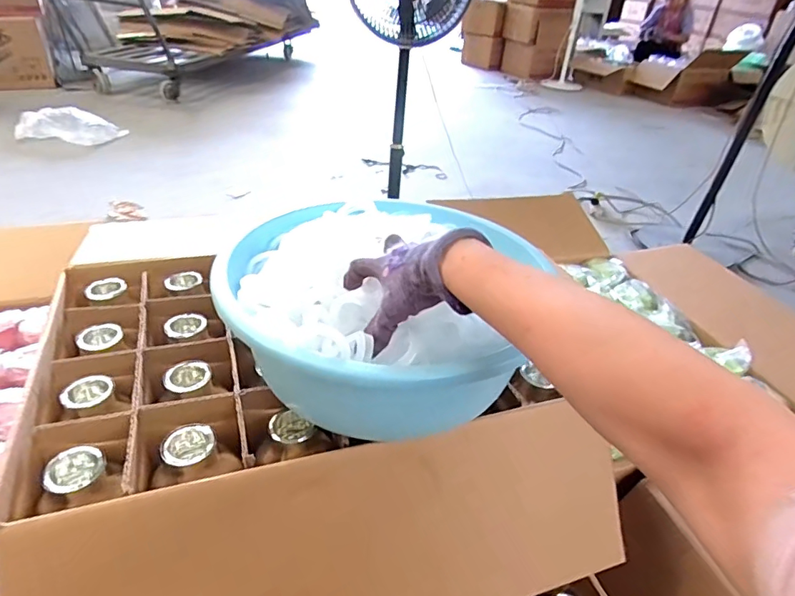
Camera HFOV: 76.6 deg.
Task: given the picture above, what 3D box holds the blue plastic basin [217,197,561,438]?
[{"bbox_3d":[-0.022,0.013,0.560,0.313,0.119,0.356,16,35,16],"label":"blue plastic basin"}]

